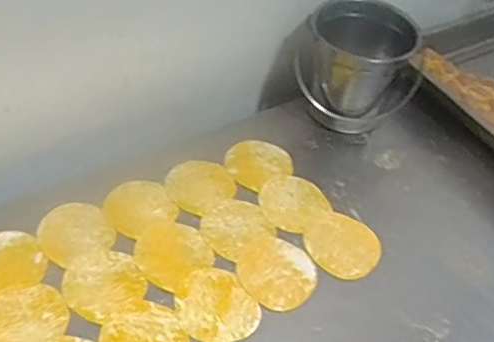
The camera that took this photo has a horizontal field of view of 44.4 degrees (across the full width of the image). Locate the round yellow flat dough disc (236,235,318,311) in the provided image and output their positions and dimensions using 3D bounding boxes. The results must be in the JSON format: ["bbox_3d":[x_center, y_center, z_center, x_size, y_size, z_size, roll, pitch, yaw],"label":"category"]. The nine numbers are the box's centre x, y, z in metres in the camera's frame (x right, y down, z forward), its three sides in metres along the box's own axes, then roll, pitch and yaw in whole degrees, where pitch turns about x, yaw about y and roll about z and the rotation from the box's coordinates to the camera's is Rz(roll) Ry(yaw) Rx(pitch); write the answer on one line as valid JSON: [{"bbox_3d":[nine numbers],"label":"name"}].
[{"bbox_3d":[0.032,0.107,0.646,0.084,0.004,0.080,3,47,-4],"label":"round yellow flat dough disc"}]

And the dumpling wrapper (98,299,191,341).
[{"bbox_3d":[-0.099,0.159,0.577,0.077,0.004,0.071,-21,53,-24],"label":"dumpling wrapper"}]

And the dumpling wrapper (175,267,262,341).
[{"bbox_3d":[-0.032,0.136,0.613,0.075,0.004,0.086,-25,55,-26],"label":"dumpling wrapper"}]

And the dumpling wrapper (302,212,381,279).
[{"bbox_3d":[0.107,0.082,0.680,0.085,0.005,0.076,30,54,25],"label":"dumpling wrapper"}]

